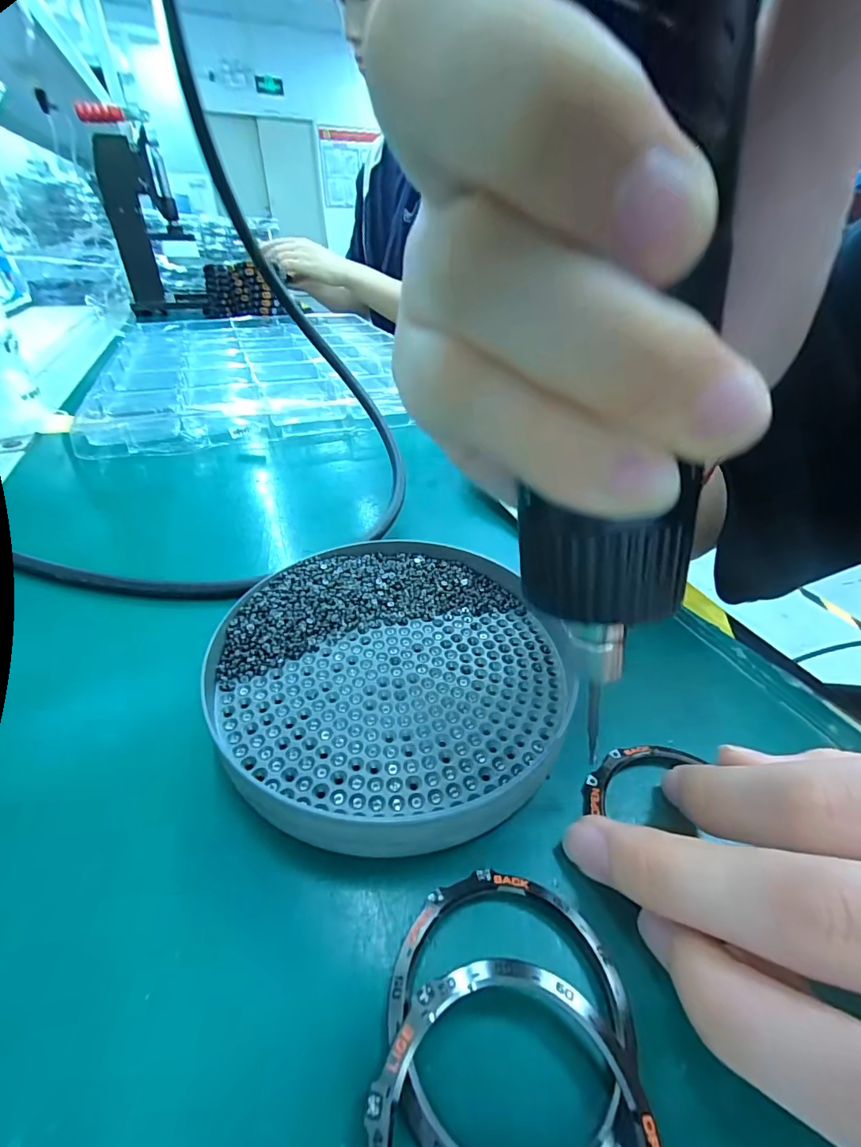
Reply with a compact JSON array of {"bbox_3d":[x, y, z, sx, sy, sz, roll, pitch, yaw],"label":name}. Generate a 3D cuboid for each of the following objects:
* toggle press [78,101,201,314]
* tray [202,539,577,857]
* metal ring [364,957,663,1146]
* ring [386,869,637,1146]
[{"bbox_3d":[-0.449,-0.558,0.726,0.103,0.249,0.094,-17,41,-22],"label":"toggle press"},{"bbox_3d":[-0.010,0.027,0.153,0.113,0.015,0.110,1,38,-1],"label":"tray"},{"bbox_3d":[0.014,0.093,0.074,0.047,0.006,0.047,1,38,-1],"label":"metal ring"},{"bbox_3d":[0.015,0.085,0.089,0.046,0.004,0.046,1,38,-1],"label":"ring"}]

